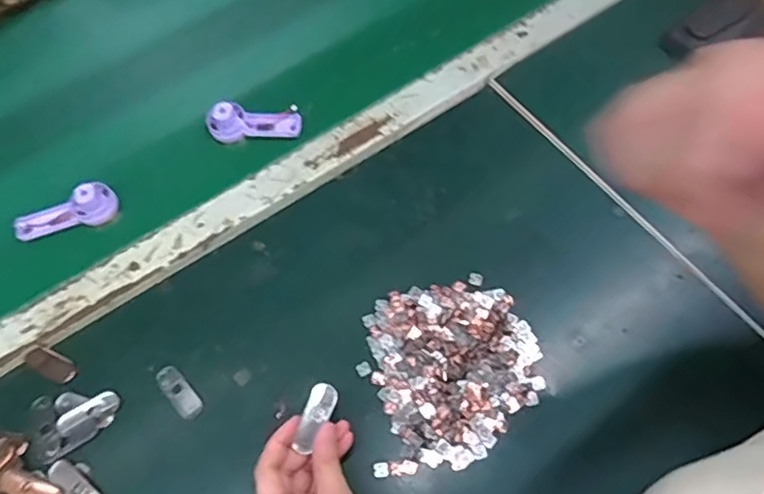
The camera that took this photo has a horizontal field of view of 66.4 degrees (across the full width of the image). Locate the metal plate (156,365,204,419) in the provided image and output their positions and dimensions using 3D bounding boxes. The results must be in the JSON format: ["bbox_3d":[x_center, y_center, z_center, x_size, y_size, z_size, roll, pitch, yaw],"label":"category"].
[{"bbox_3d":[-0.168,0.119,0.481,0.020,0.004,0.051,-41,66,-17],"label":"metal plate"}]

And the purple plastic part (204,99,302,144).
[{"bbox_3d":[-0.132,-0.132,0.605,0.094,0.031,0.029,-4,61,2],"label":"purple plastic part"}]

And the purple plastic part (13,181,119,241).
[{"bbox_3d":[-0.308,-0.033,0.562,0.099,0.033,0.032,-18,61,-5],"label":"purple plastic part"}]

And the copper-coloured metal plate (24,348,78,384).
[{"bbox_3d":[-0.285,0.101,0.503,0.053,0.006,0.019,22,65,16],"label":"copper-coloured metal plate"}]

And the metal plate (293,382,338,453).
[{"bbox_3d":[-0.048,0.122,0.423,0.019,0.009,0.047,18,59,10],"label":"metal plate"}]

